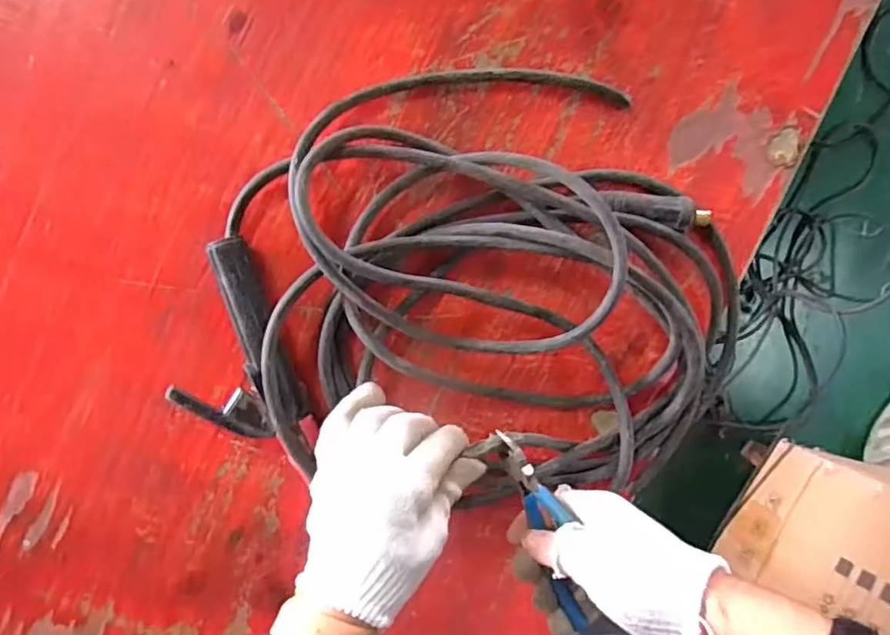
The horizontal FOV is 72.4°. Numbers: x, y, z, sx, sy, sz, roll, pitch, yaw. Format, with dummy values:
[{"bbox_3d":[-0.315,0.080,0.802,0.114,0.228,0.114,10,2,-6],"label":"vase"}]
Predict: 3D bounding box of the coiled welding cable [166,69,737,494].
[{"bbox_3d":[0.035,-0.035,0.484,0.422,0.068,0.325,6,94,-5],"label":"coiled welding cable"}]

